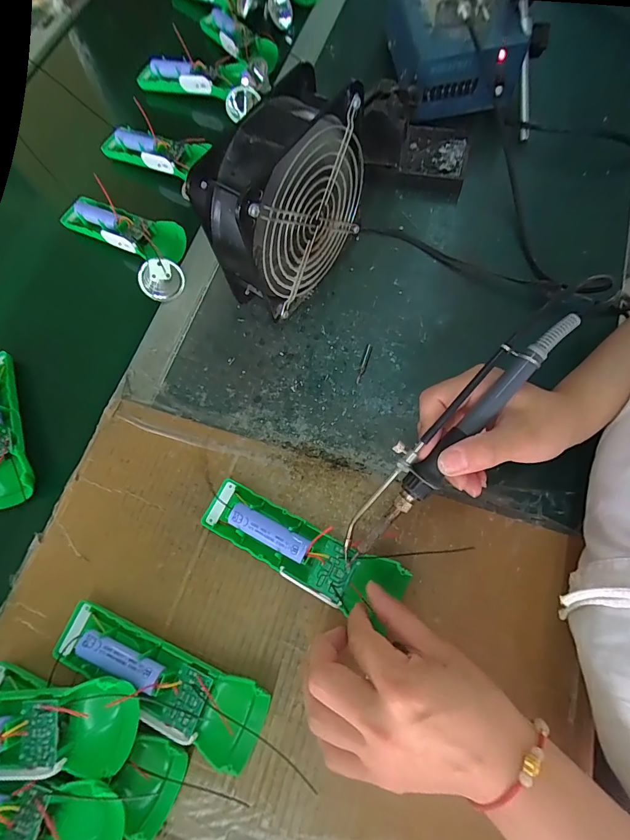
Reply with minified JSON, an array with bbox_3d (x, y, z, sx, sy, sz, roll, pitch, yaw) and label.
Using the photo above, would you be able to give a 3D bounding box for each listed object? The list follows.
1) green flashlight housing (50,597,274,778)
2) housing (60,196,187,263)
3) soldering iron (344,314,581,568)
[{"bbox_3d":[-0.111,0.180,0.280,0.158,0.029,0.046,19,71,10],"label":"green flashlight housing"},{"bbox_3d":[-0.208,-0.205,0.432,0.143,0.027,0.042,22,72,11],"label":"housing"},{"bbox_3d":[0.082,0.012,0.257,0.033,0.017,0.203,42,100,16],"label":"soldering iron"}]

